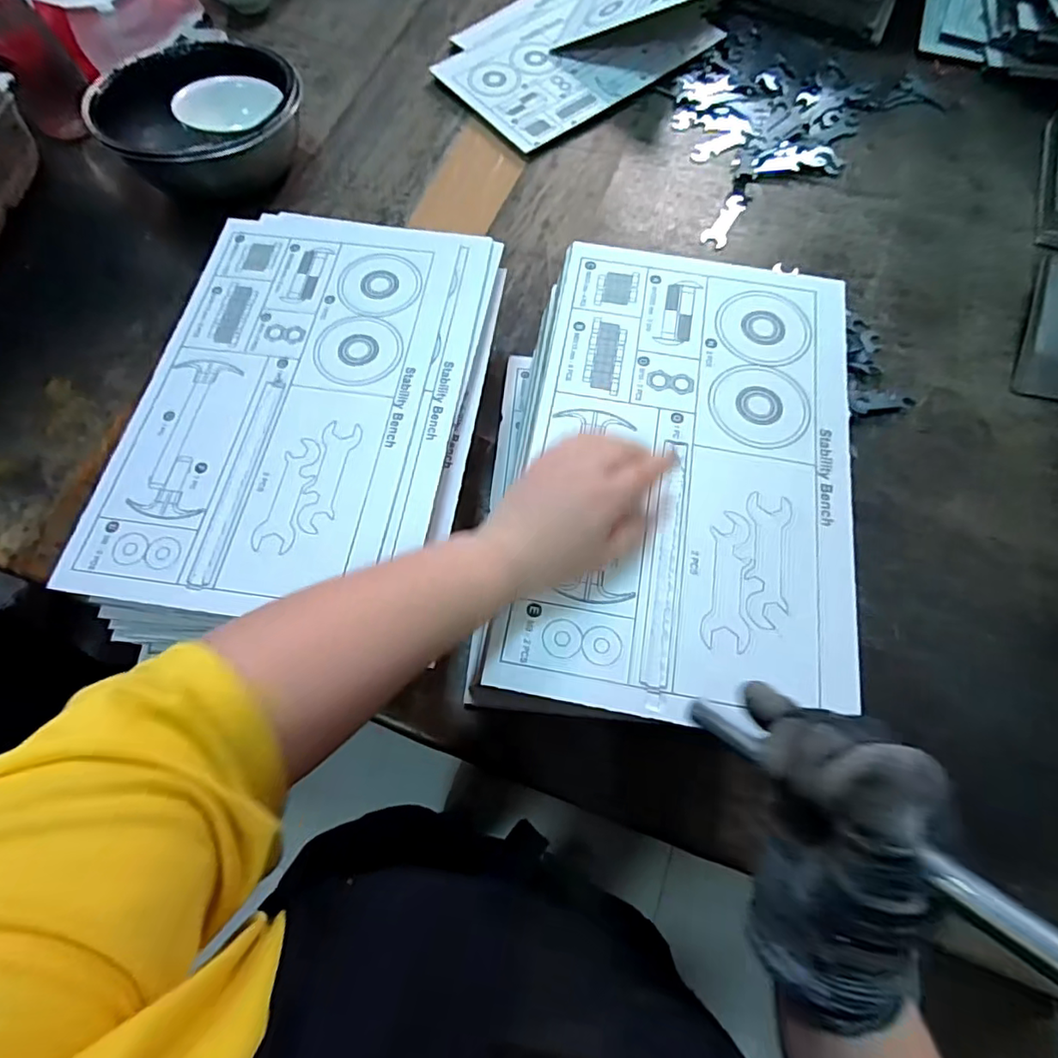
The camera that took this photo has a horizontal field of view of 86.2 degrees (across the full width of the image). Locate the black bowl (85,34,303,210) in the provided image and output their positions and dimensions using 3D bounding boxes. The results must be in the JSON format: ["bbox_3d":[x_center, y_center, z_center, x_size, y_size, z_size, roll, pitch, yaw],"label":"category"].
[{"bbox_3d":[-0.407,-0.511,0.729,0.230,0.099,0.198,-33,71,-12],"label":"black bowl"}]

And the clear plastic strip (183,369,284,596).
[{"bbox_3d":[-0.220,-0.041,0.429,0.019,0.006,0.178,8,69,3],"label":"clear plastic strip"}]

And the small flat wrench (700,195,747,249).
[{"bbox_3d":[0.250,-0.393,0.716,0.030,0.005,0.102,28,71,12],"label":"small flat wrench"}]

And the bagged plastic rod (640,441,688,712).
[{"bbox_3d":[0.091,0.023,0.371,0.016,0.004,0.184,10,67,5],"label":"bagged plastic rod"}]

